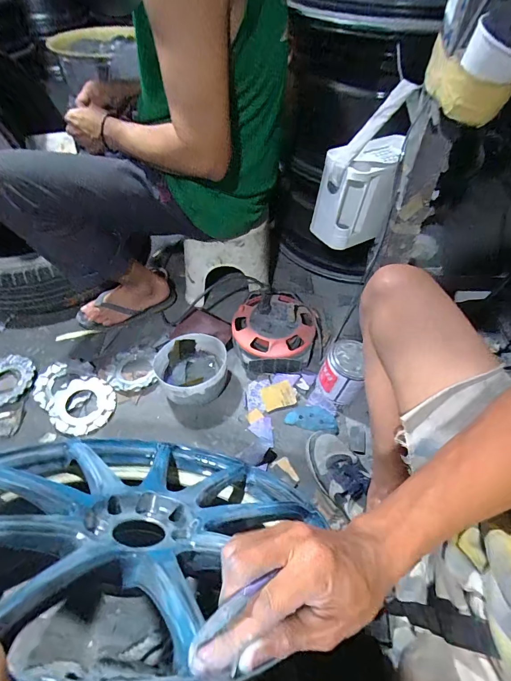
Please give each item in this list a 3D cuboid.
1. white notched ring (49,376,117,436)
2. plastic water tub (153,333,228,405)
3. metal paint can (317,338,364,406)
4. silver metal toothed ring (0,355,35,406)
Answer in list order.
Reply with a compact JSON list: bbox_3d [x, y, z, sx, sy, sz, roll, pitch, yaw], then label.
[{"bbox_3d":[-0.389,0.147,0.803,0.134,0.017,0.134,1,52,-1],"label":"white notched ring"},{"bbox_3d":[-0.147,0.073,0.821,0.157,0.092,0.155,2,52,0],"label":"plastic water tub"},{"bbox_3d":[0.188,0.074,0.803,0.081,0.125,0.102,7,52,3],"label":"metal paint can"},{"bbox_3d":[-0.598,0.095,0.843,0.120,0.031,0.133,24,55,16],"label":"silver metal toothed ring"}]

